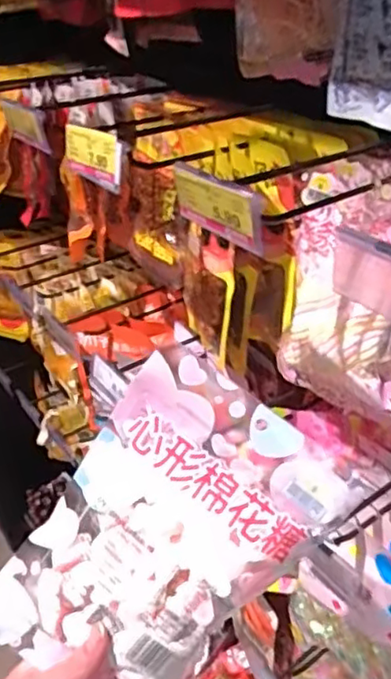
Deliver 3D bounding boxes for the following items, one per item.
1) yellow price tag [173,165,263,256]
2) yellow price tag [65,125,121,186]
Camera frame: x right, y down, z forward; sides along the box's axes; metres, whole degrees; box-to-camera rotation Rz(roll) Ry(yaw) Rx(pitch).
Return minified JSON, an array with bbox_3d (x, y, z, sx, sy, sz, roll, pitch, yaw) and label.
[{"bbox_3d":[0.015,-0.098,0.449,0.010,0.046,0.092,-29,42,-29],"label":"yellow price tag"},{"bbox_3d":[-0.094,-0.168,0.548,0.010,0.040,0.086,-16,33,-38],"label":"yellow price tag"}]

